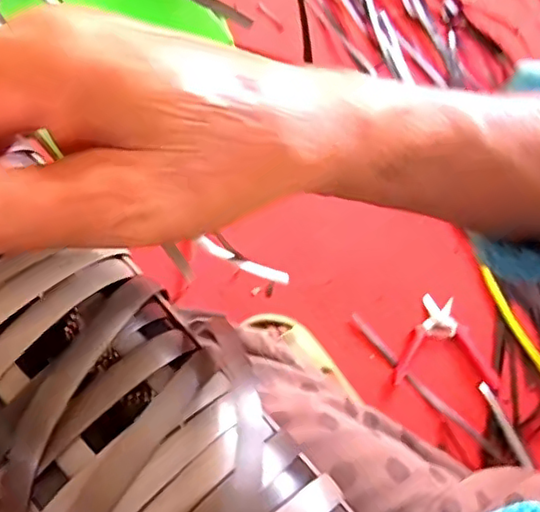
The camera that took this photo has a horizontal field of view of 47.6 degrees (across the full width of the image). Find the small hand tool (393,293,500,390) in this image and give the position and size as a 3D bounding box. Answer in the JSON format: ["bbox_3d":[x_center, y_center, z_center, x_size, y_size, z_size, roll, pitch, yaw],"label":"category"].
[{"bbox_3d":[0.252,0.119,0.875,0.143,0.020,0.126,3,68,1],"label":"small hand tool"}]

